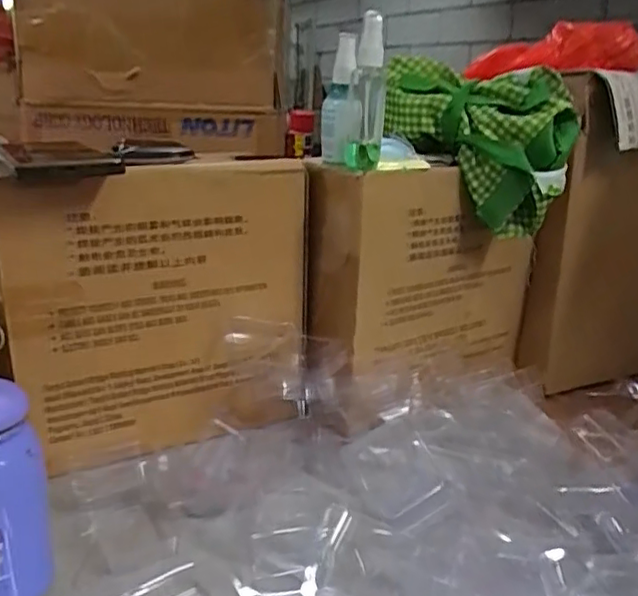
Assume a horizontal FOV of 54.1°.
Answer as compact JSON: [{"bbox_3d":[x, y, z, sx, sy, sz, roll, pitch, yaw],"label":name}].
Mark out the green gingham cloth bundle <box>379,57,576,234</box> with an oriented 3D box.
[{"bbox_3d":[0.166,-0.164,0.667,0.196,0.160,0.082,15,23,32],"label":"green gingham cloth bundle"}]

